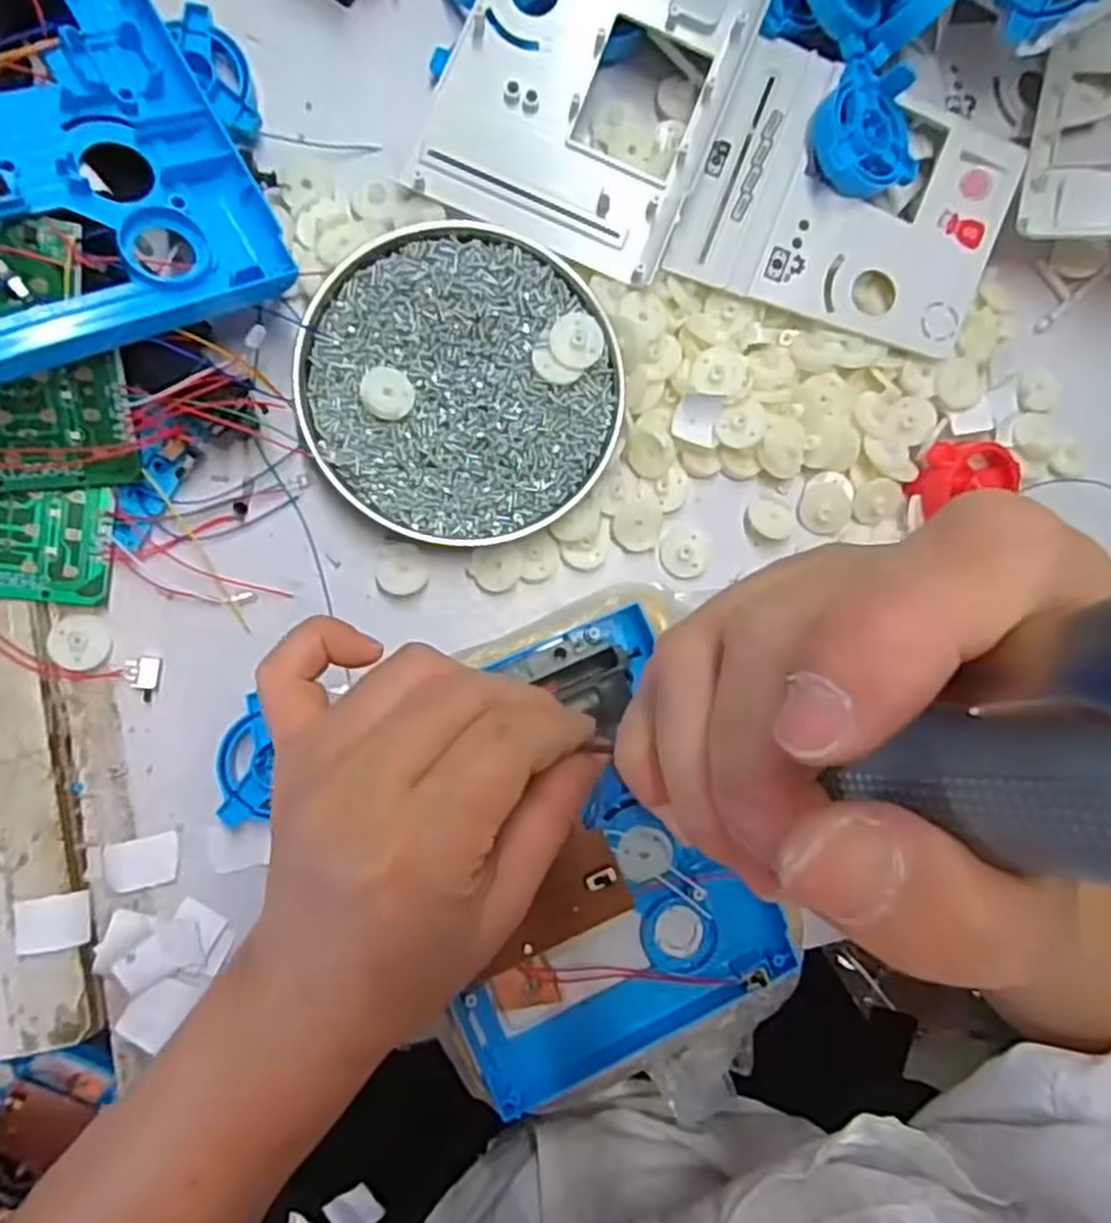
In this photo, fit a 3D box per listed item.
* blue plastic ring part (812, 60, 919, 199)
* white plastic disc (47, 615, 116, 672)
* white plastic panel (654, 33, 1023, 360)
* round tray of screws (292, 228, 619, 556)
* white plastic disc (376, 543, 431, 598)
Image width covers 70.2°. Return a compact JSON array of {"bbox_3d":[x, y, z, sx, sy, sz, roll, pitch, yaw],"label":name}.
[{"bbox_3d":[0.137,-0.215,0.354,0.052,0.019,0.054,0,89,-8],"label":"blue plastic ring part"},{"bbox_3d":[-0.198,0.013,0.329,0.022,0.006,0.022,0,89,-8],"label":"white plastic disc"},{"bbox_3d":[0.135,-0.186,0.362,0.140,0.012,0.107,20,86,-7],"label":"white plastic panel"},{"bbox_3d":[-0.040,-0.098,0.345,0.135,0.026,0.129,0,89,-8],"label":"round tray of screws"},{"bbox_3d":[-0.067,-0.018,0.349,0.022,0.004,0.023,0,89,-8],"label":"white plastic disc"}]

